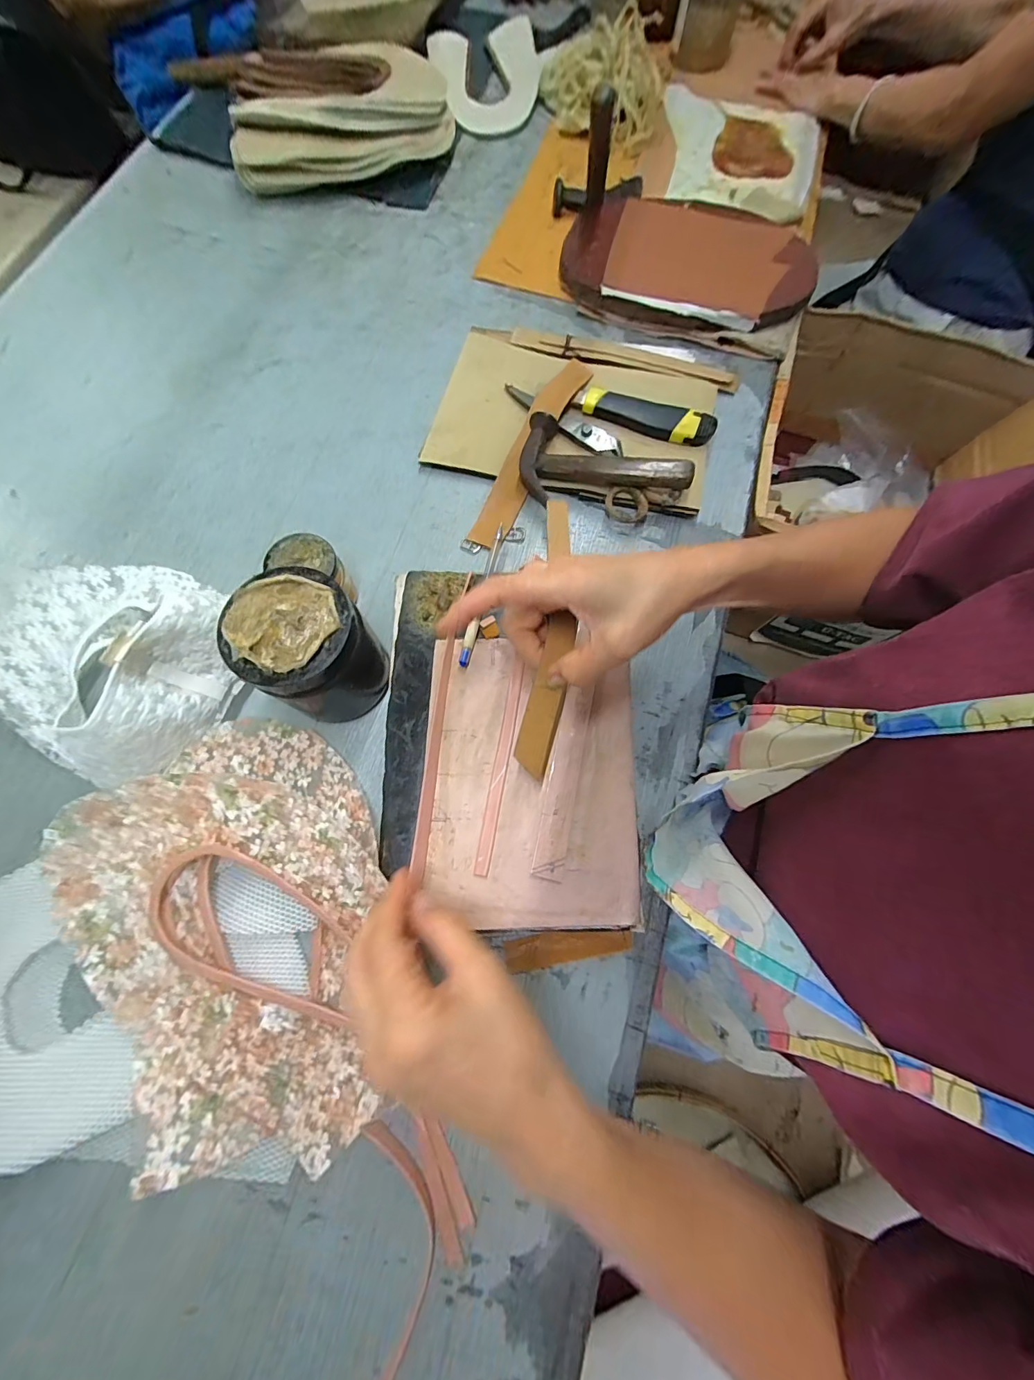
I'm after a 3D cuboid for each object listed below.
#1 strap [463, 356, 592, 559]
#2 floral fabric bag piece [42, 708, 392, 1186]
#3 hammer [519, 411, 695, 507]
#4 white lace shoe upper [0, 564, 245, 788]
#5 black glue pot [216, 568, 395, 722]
[{"bbox_3d":[0.019,-0.261,0.479,0.051,0.019,0.264,21,74,6],"label":"strap"},{"bbox_3d":[-0.198,0.182,0.336,0.218,0.055,0.304,-31,76,-10],"label":"floral fabric bag piece"},{"bbox_3d":[0.088,-0.239,0.458,0.167,0.046,0.088,4,73,0],"label":"hammer"},{"bbox_3d":[-0.343,-0.030,0.363,0.203,0.101,0.191,0,73,-1],"label":"white lace shoe upper"},{"bbox_3d":[-0.161,-0.029,0.355,0.080,0.121,0.087,0,73,-1],"label":"black glue pot"}]

